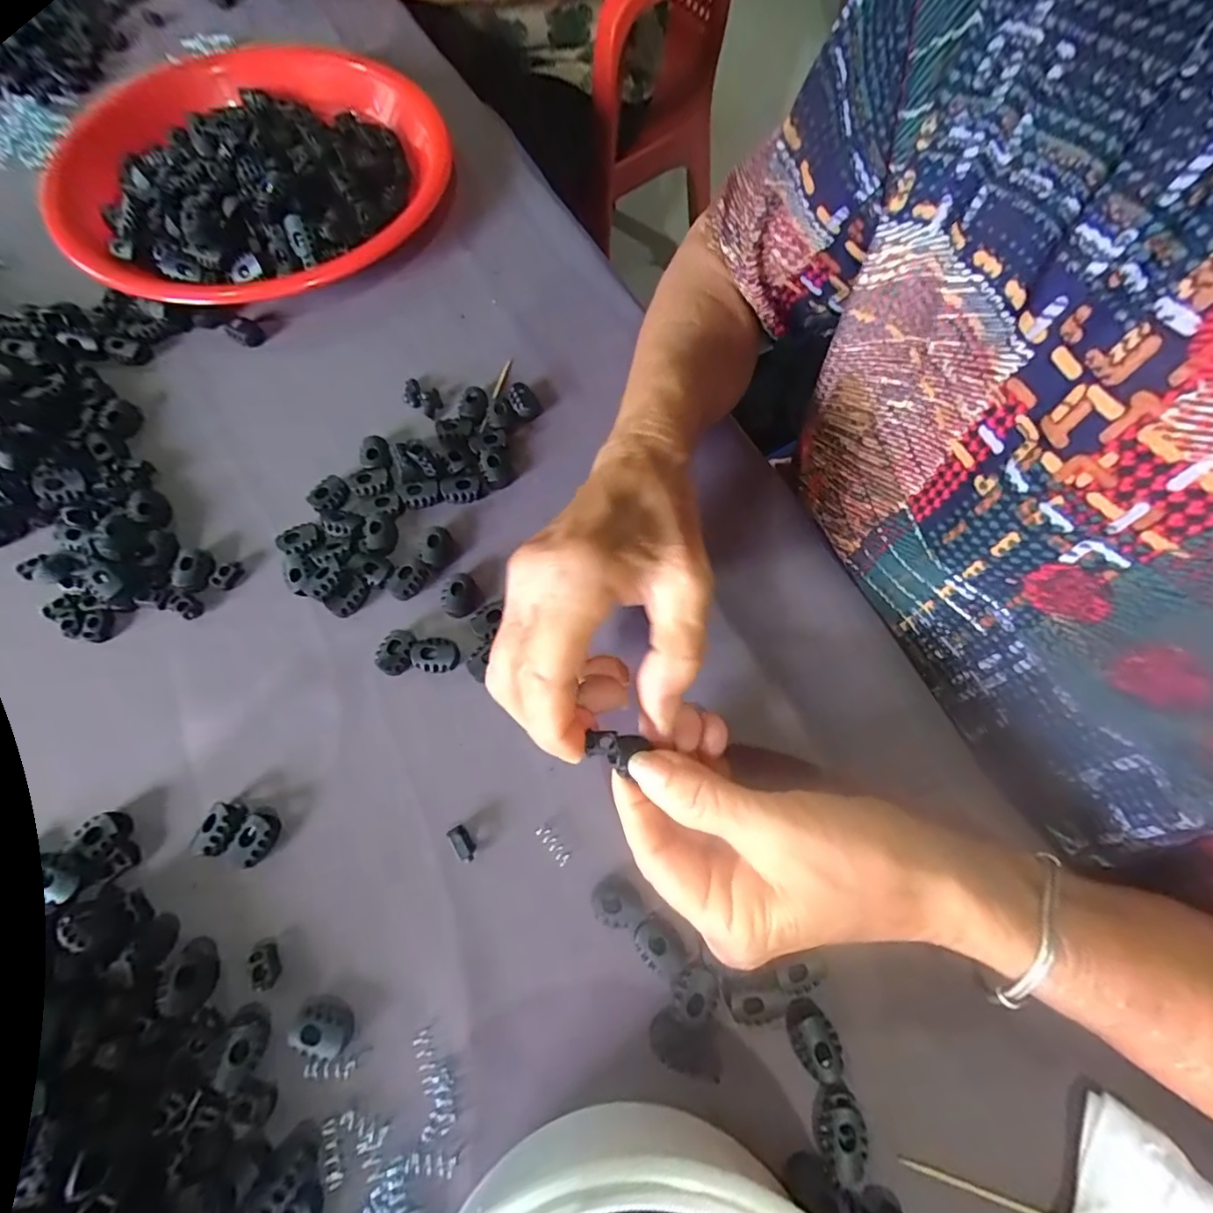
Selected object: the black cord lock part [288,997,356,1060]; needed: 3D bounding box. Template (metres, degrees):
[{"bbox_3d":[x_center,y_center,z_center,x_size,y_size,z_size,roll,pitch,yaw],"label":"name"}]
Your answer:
[{"bbox_3d":[-0.112,0.166,0.213,0.022,0.009,0.017,6,68,0],"label":"black cord lock part"}]

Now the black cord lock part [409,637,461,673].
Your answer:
[{"bbox_3d":[-0.085,0.024,0.268,0.023,0.007,0.016,-6,69,-5],"label":"black cord lock part"}]

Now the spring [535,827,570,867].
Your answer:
[{"bbox_3d":[-0.024,0.107,0.242,0.006,0.004,0.019,-39,75,-16],"label":"spring"}]

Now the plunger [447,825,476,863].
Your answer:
[{"bbox_3d":[-0.063,0.105,0.239,0.008,0.008,0.016,-35,74,-15],"label":"plunger"}]

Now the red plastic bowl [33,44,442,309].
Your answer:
[{"bbox_3d":[-0.237,-0.302,0.372,0.250,0.041,0.244,1,68,-2],"label":"red plastic bowl"}]

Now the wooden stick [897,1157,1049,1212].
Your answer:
[{"bbox_3d":[0.139,0.219,0.202,0.059,0.004,0.004,17,69,5],"label":"wooden stick"}]

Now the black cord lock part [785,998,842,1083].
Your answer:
[{"bbox_3d":[0.082,0.170,0.214,0.017,0.006,0.026,-21,71,-10],"label":"black cord lock part"}]

